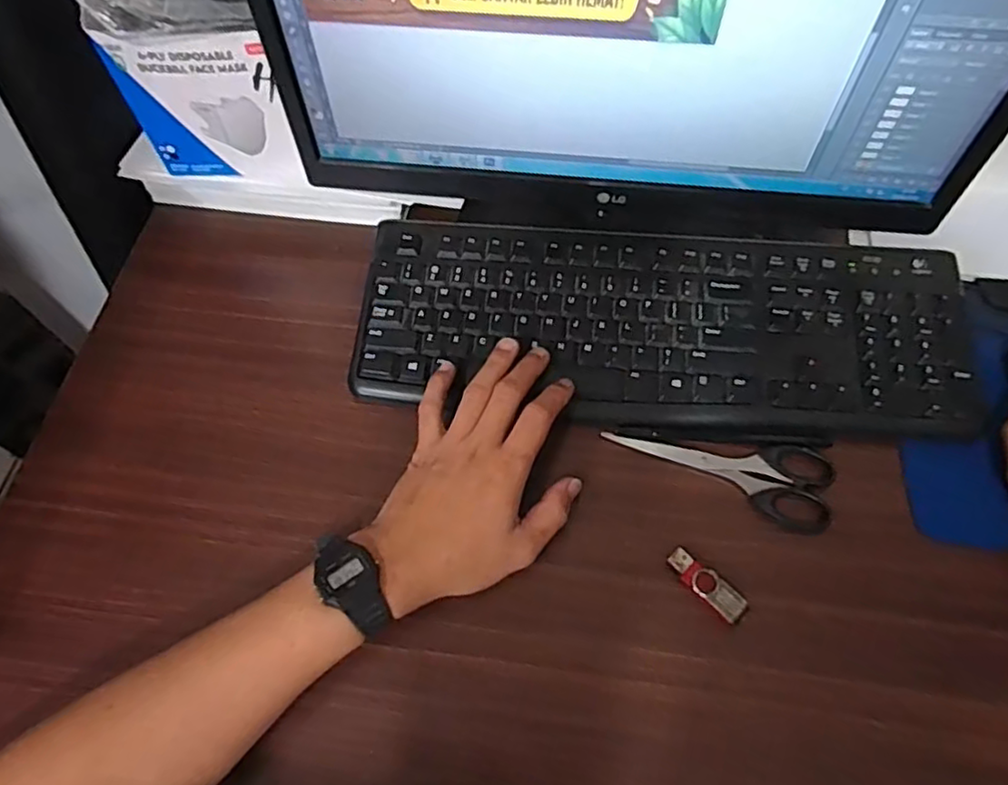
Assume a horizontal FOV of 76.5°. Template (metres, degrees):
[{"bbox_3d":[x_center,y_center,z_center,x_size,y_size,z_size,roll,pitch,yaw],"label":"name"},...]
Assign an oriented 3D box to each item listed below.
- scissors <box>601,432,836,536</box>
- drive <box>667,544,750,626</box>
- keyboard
[{"bbox_3d":[0.145,0.050,0.434,0.151,0.004,0.056,13,63,7],"label":"scissors"},{"bbox_3d":[0.126,0.119,0.398,0.017,0.007,0.052,-40,69,-18],"label":"drive"},{"bbox_3d":[0.114,-0.049,0.475,0.438,0.027,0.151,6,63,4],"label":"keyboard"}]

